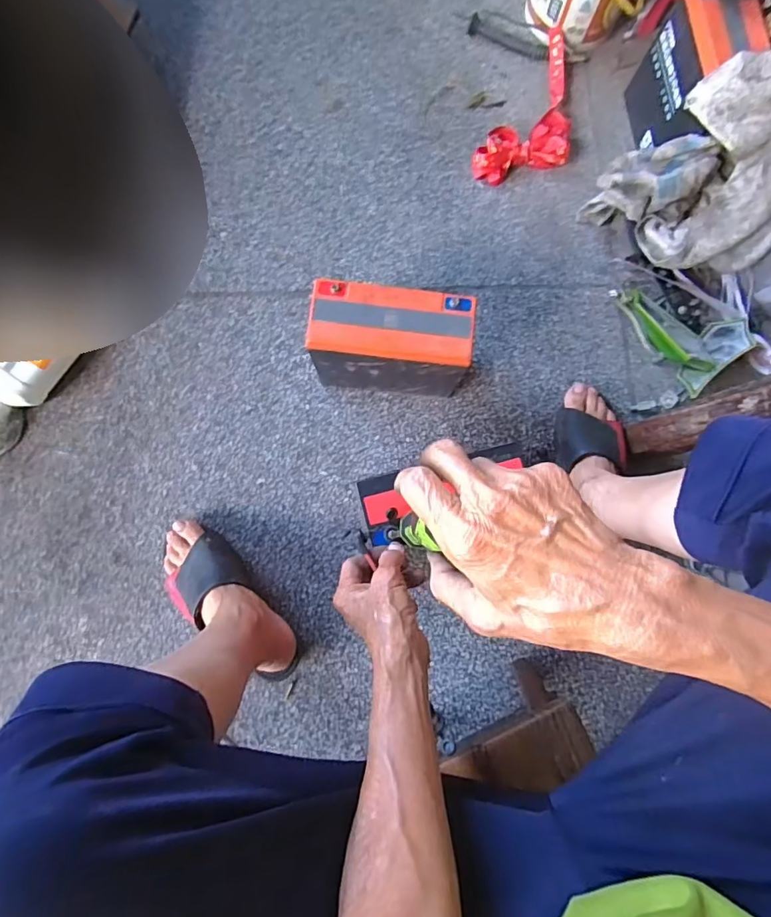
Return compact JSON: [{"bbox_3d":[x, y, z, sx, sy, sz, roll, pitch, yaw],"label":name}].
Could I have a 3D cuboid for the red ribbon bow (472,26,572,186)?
[{"bbox_3d":[0.242,-0.519,0.748,0.119,0.038,0.257,31,82,3],"label":"red ribbon bow"}]

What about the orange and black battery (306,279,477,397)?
[{"bbox_3d":[0.005,-0.136,0.622,0.180,0.177,0.082,6,81,-1],"label":"orange and black battery"}]

